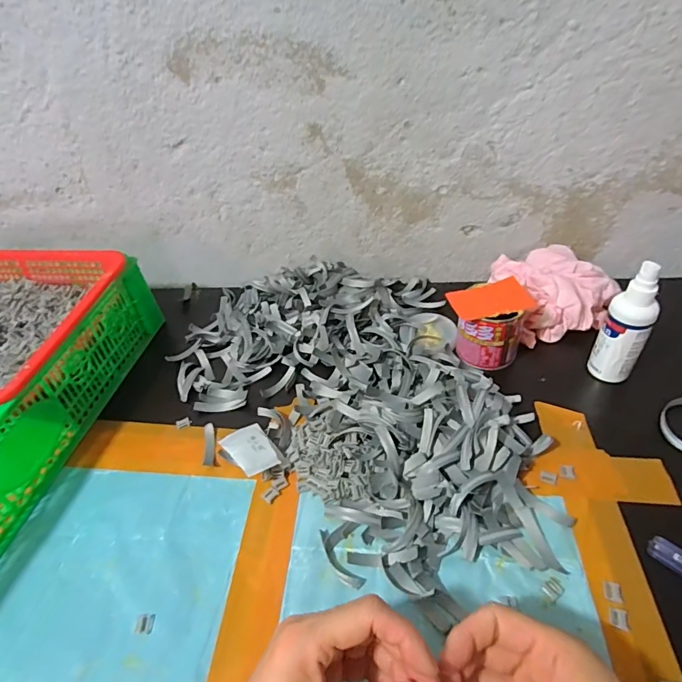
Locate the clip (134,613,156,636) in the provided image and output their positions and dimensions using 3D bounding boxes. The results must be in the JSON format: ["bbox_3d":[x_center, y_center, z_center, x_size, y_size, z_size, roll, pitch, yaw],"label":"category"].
[{"bbox_3d":[-0.144,0.207,0.329,0.013,0.004,0.013,-7,41,1],"label":"clip"}]

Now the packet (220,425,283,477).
[{"bbox_3d":[-0.084,0.100,0.417,0.038,0.007,0.059,-25,35,-29],"label":"packet"}]

